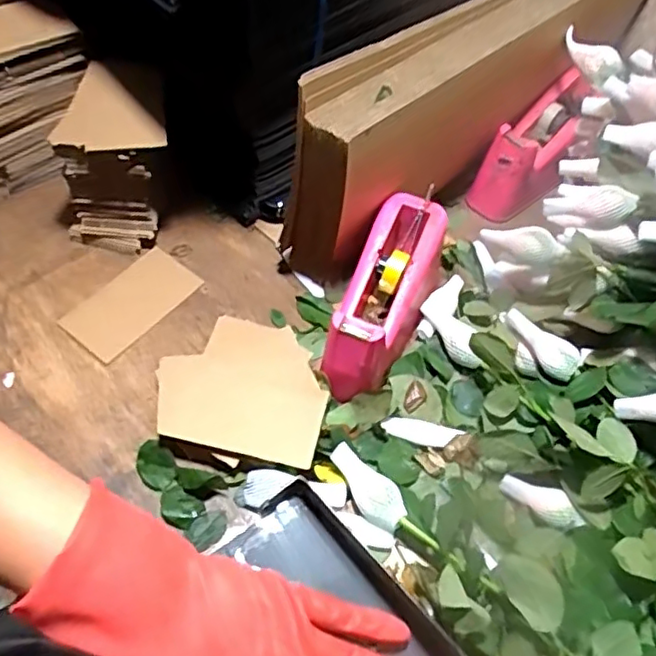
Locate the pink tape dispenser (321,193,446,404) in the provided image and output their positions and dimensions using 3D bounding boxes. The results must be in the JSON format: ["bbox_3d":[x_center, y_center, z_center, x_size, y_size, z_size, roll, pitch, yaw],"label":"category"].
[{"bbox_3d":[0.051,-0.033,0.607,0.081,0.106,0.209,21,71,10],"label":"pink tape dispenser"}]

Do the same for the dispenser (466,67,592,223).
[{"bbox_3d":[0.251,-0.222,0.737,0.075,0.084,0.205,36,78,19],"label":"dispenser"}]

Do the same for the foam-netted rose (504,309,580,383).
[{"bbox_3d":[0.201,0.017,0.601,0.079,0.031,0.030,35,61,18],"label":"foam-netted rose"}]

